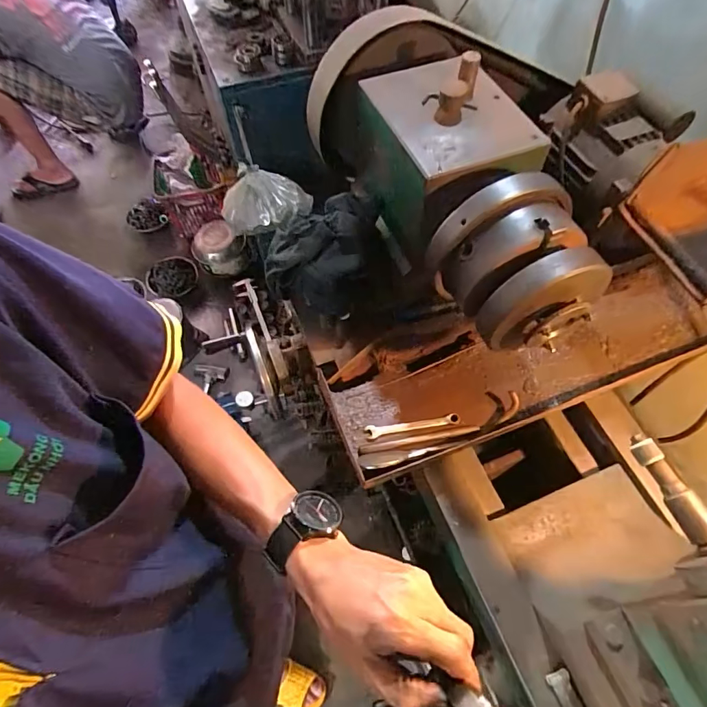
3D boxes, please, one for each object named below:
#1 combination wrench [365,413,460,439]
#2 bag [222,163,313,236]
[{"bbox_3d":[0.084,0.101,0.626,0.132,0.004,0.019,-10,62,-4],"label":"combination wrench"},{"bbox_3d":[-0.239,-0.412,1.194,0.235,0.121,0.152,14,63,8],"label":"bag"}]

